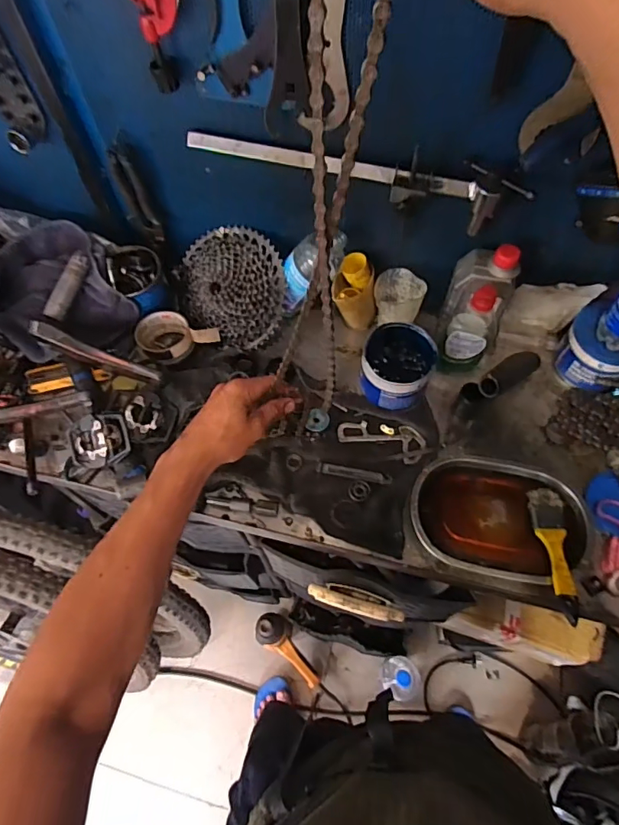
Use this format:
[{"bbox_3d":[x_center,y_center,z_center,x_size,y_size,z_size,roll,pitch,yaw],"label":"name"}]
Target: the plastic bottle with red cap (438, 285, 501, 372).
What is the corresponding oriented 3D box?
[{"bbox_3d":[0.235,-0.124,0.710,0.067,0.158,0.054,22,64,14],"label":"plastic bottle with red cap"}]

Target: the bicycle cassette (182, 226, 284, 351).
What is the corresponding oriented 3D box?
[{"bbox_3d":[-0.128,-0.201,0.762,0.192,0.051,0.173,31,104,12],"label":"bicycle cassette"}]

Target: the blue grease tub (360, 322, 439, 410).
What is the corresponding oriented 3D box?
[{"bbox_3d":[0.129,-0.067,0.717,0.094,0.087,0.111,19,64,12],"label":"blue grease tub"}]

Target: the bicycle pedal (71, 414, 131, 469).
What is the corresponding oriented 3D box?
[{"bbox_3d":[-0.295,0.039,0.674,0.089,0.022,0.069,-10,100,14],"label":"bicycle pedal"}]

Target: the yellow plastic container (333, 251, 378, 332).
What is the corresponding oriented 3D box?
[{"bbox_3d":[0.072,-0.188,0.768,0.067,0.103,0.062,2,61,4],"label":"yellow plastic container"}]

